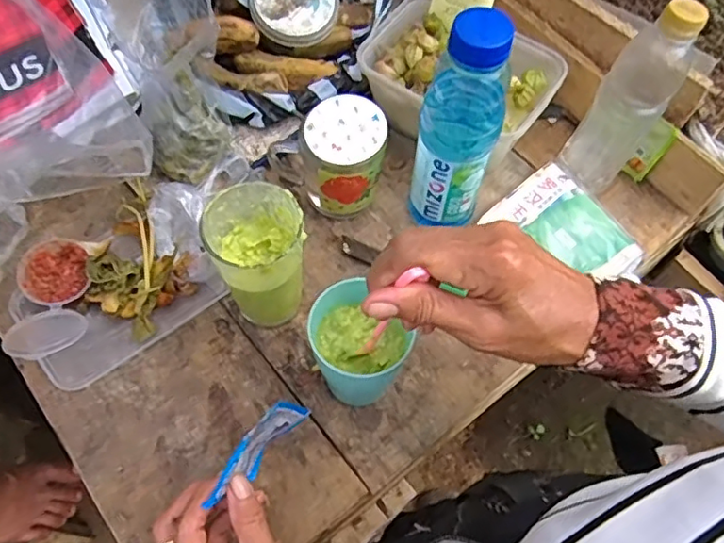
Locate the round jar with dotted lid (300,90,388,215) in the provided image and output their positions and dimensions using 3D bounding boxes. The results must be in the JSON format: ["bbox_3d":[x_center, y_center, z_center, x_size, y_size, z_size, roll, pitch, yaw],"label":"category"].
[{"bbox_3d":[-0.018,-0.099,0.515,0.075,0.080,0.074,1,65,-2],"label":"round jar with dotted lid"}]

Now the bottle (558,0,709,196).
[{"bbox_3d":[0.223,-0.142,0.490,0.053,0.179,0.047,38,69,15],"label":"bottle"}]

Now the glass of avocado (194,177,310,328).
[{"bbox_3d":[-0.073,-0.006,0.455,0.067,0.119,0.079,-31,70,-15],"label":"glass of avocado"}]

